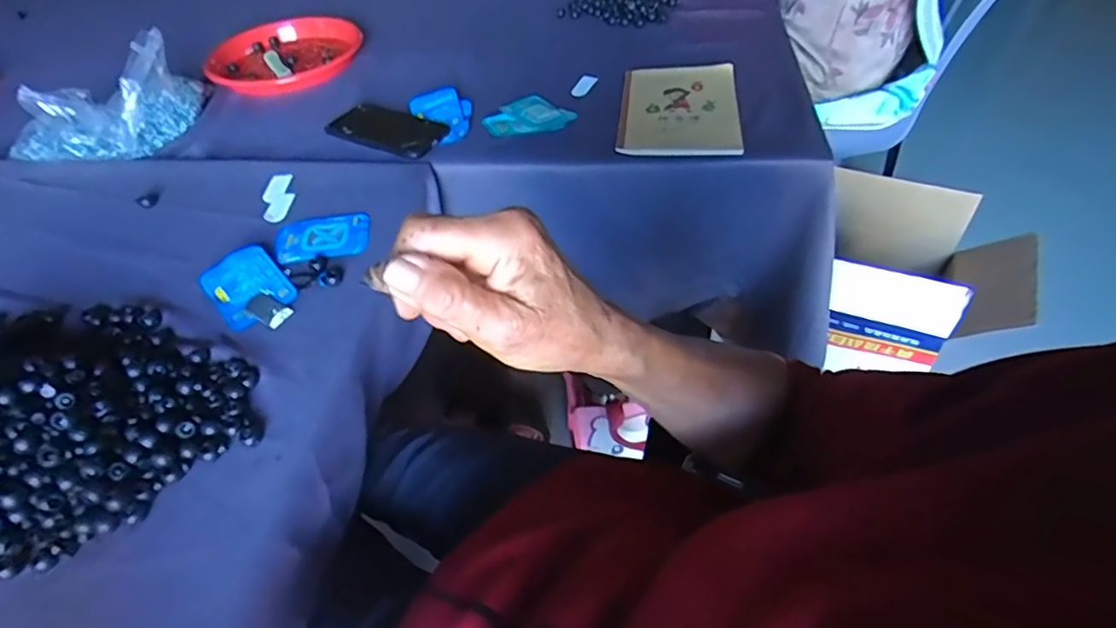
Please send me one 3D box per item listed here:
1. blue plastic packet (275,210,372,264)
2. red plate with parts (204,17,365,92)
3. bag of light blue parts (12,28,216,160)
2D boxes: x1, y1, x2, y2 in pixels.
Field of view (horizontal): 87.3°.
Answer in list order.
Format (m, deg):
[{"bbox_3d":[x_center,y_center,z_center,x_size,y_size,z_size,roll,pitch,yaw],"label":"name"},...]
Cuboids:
[{"bbox_3d":[-0.245,-0.081,0.607,0.095,0.004,0.073,-7,47,-3],"label":"blue plastic packet"},{"bbox_3d":[-0.419,-0.403,0.905,0.193,0.038,0.201,10,49,13],"label":"red plate with parts"},{"bbox_3d":[-0.586,-0.269,0.743,0.239,0.101,0.142,-26,51,-19],"label":"bag of light blue parts"}]

